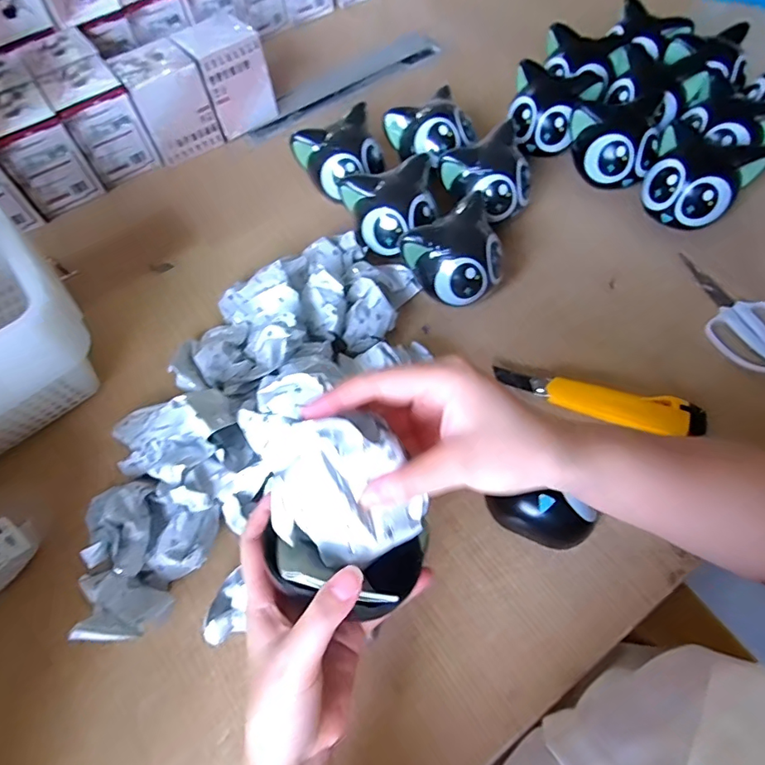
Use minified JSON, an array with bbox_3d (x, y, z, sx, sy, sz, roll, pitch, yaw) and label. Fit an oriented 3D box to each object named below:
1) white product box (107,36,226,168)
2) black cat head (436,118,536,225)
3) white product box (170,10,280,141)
[{"bbox_3d":[-0.280,-0.366,0.651,0.087,0.108,0.083,-34,65,-13],"label":"white product box"},{"bbox_3d":[0.122,-0.225,0.561,0.096,0.075,0.089,-2,61,4],"label":"black cat head"},{"bbox_3d":[-0.207,-0.413,0.668,0.087,0.107,0.086,-33,65,-13],"label":"white product box"}]

